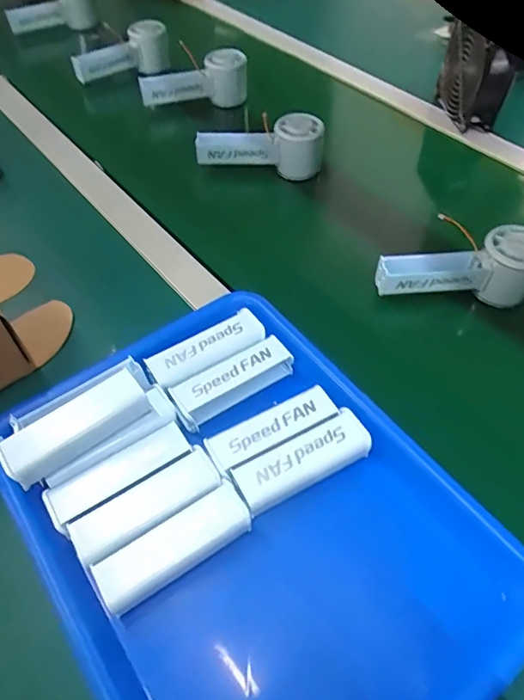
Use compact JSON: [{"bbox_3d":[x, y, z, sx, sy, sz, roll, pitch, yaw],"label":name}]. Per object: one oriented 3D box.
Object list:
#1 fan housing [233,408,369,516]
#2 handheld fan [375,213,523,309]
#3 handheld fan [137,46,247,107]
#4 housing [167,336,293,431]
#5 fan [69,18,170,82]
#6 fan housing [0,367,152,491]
[{"bbox_3d":[0.030,0.082,0.354,0.100,0.021,0.035,-26,57,-17],"label":"fan housing"},{"bbox_3d":[0.185,-0.079,0.466,0.150,0.060,0.049,1,53,2],"label":"handheld fan"},{"bbox_3d":[-0.094,-0.372,0.678,0.146,0.061,0.067,-8,53,-5],"label":"handheld fan"},{"bbox_3d":[-0.024,0.025,0.398,0.101,0.022,0.031,-29,58,-19],"label":"housing"},{"bbox_3d":[-0.215,-0.436,0.735,0.148,0.081,0.046,-26,57,-17],"label":"fan"},{"bbox_3d":[-0.131,0.055,0.346,0.100,0.031,0.031,-32,59,-21],"label":"fan housing"}]

